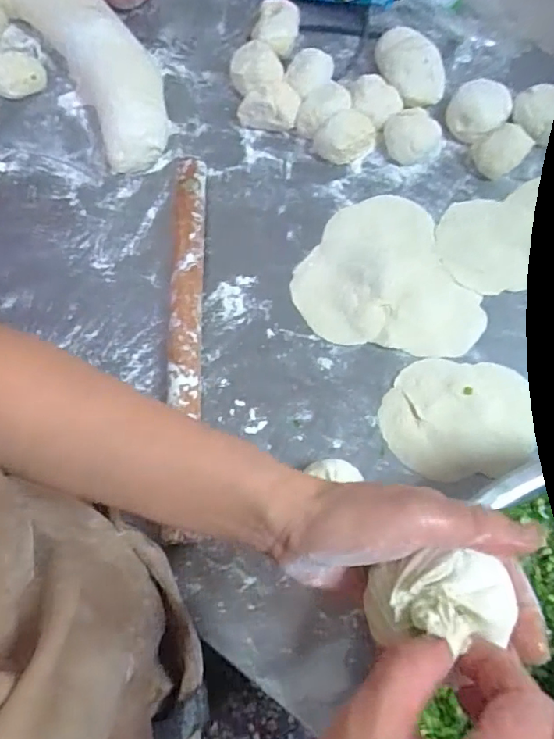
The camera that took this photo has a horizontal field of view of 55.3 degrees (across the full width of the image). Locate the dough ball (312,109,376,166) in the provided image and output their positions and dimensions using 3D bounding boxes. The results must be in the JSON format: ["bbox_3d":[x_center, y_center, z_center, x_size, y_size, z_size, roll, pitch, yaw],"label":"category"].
[{"bbox_3d":[0.077,-0.264,0.605,0.062,0.032,0.050,26,75,9],"label":"dough ball"}]

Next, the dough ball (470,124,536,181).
[{"bbox_3d":[0.248,-0.244,0.589,0.048,0.034,0.050,-1,73,2],"label":"dough ball"}]

